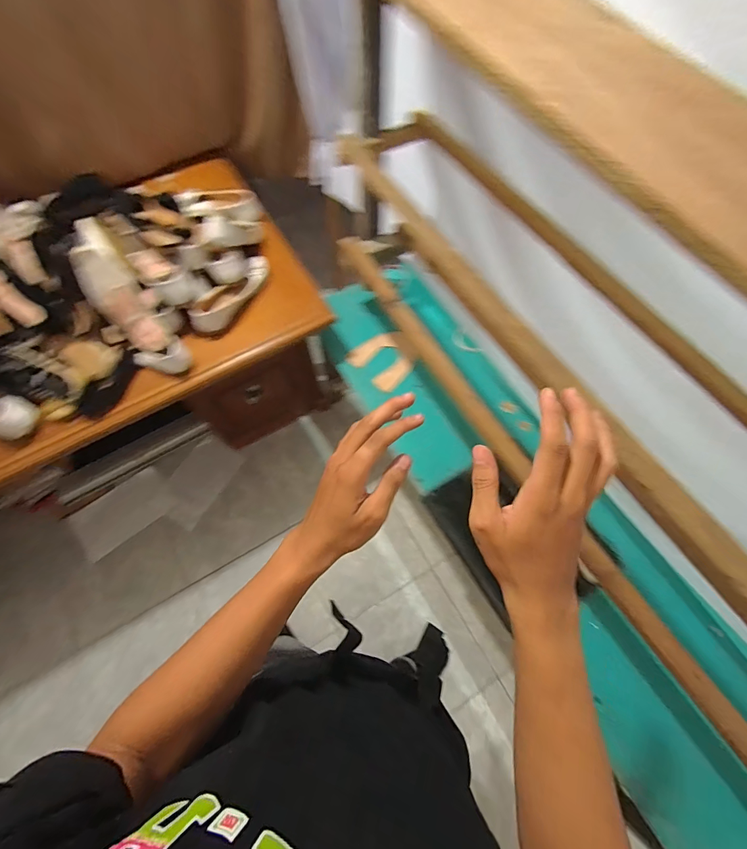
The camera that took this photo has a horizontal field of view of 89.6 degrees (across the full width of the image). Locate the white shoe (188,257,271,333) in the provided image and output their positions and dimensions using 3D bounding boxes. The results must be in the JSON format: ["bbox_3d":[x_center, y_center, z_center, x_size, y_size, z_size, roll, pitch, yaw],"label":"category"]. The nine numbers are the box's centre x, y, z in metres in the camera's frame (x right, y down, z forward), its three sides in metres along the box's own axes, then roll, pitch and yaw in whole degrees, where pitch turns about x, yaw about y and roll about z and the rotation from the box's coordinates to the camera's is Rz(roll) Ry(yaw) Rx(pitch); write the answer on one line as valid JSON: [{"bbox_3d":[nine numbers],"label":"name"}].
[{"bbox_3d":[-0.346,-0.324,0.930,0.074,0.061,0.250,29,69,11],"label":"white shoe"}]

